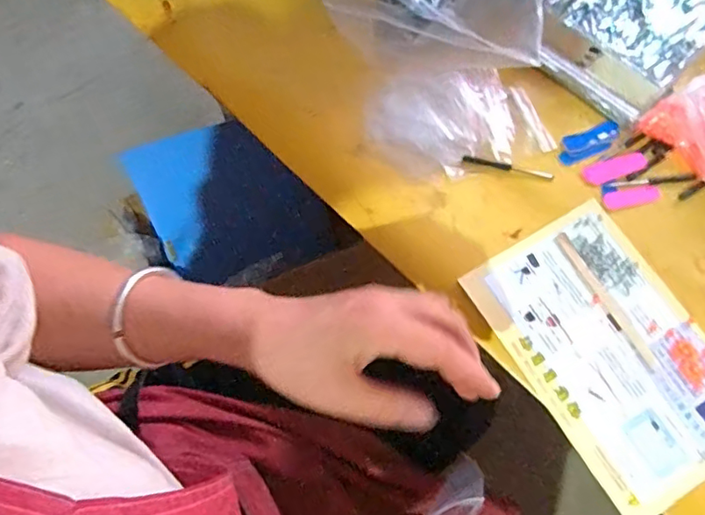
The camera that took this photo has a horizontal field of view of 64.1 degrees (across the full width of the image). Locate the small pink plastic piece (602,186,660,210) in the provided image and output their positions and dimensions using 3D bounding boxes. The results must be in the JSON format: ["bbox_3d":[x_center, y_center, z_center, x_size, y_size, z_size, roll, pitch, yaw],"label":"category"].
[{"bbox_3d":[0.228,-0.049,0.458,0.046,0.004,0.016,-10,71,-5],"label":"small pink plastic piece"}]

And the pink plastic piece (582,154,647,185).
[{"bbox_3d":[0.217,-0.074,0.464,0.053,0.004,0.017,-16,72,-7],"label":"pink plastic piece"}]

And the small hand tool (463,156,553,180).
[{"bbox_3d":[0.129,-0.074,0.465,0.075,0.004,0.006,12,71,3],"label":"small hand tool"}]

